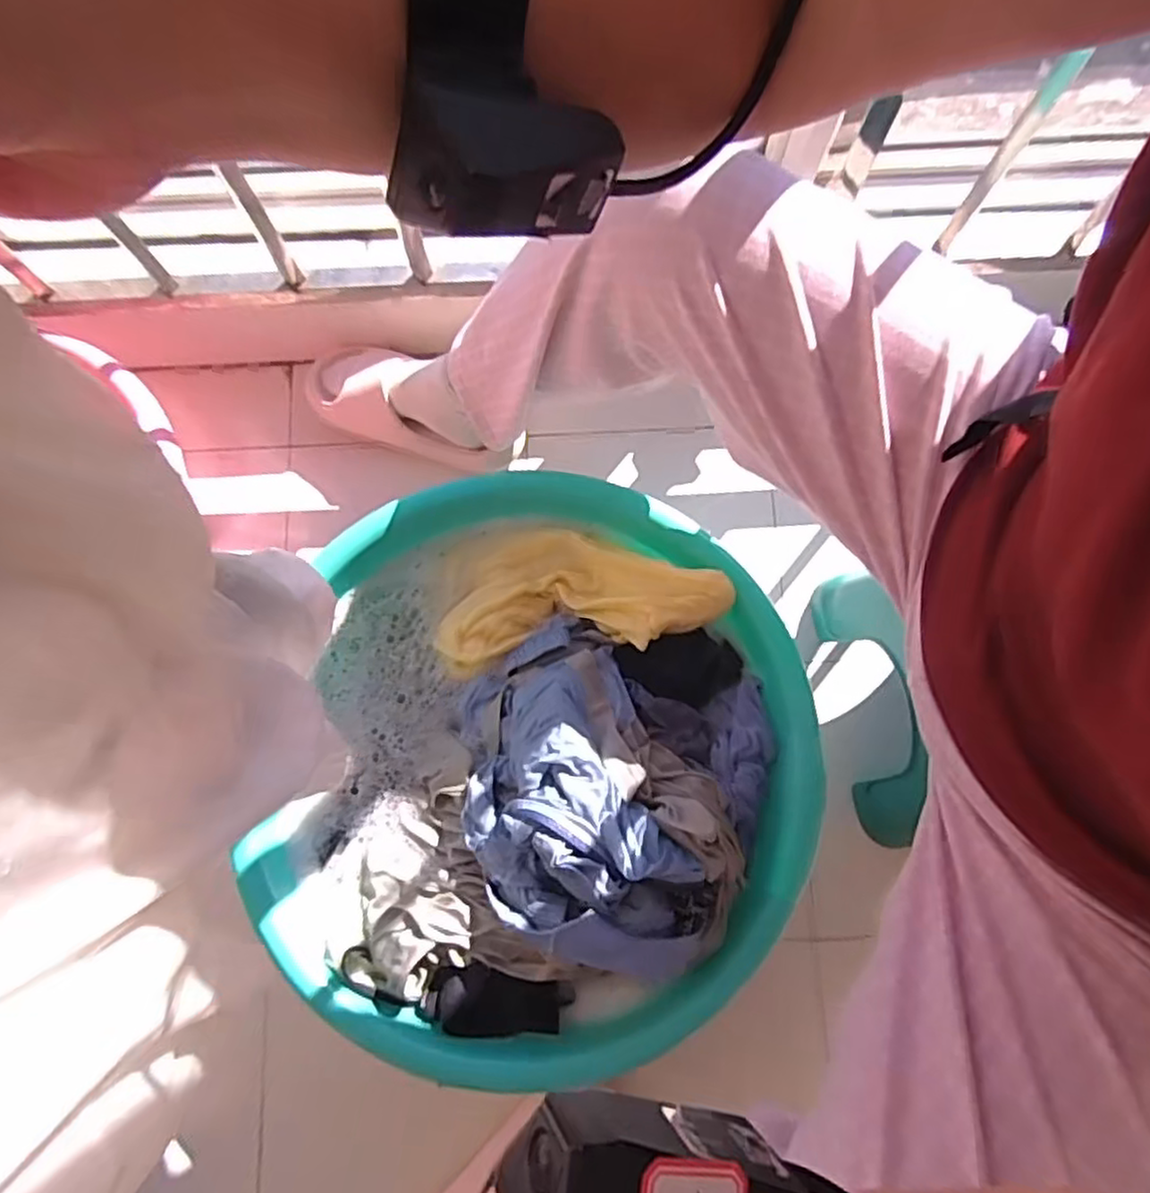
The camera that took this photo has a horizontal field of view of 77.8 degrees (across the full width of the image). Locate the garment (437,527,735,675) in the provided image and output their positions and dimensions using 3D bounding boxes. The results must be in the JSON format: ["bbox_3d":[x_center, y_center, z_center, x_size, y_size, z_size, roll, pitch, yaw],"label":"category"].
[{"bbox_3d":[0.007,0.002,0.689,0.278,0.049,0.142,-1,77,18],"label":"garment"}]

